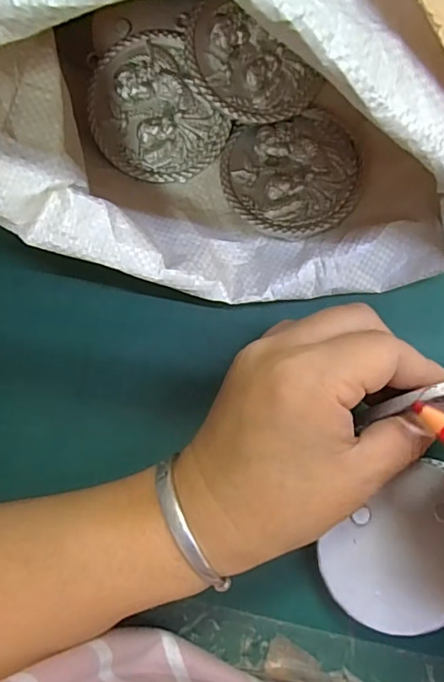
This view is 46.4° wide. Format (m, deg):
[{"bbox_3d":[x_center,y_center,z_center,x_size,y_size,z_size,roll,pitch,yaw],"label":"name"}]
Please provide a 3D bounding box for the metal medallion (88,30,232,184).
[{"bbox_3d":[-0.036,-0.118,0.266,0.062,0.006,0.073,-29,97,-1],"label":"metal medallion"}]

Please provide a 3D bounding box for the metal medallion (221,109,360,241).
[{"bbox_3d":[0.037,-0.085,0.265,0.069,0.004,0.064,-11,83,0],"label":"metal medallion"}]

